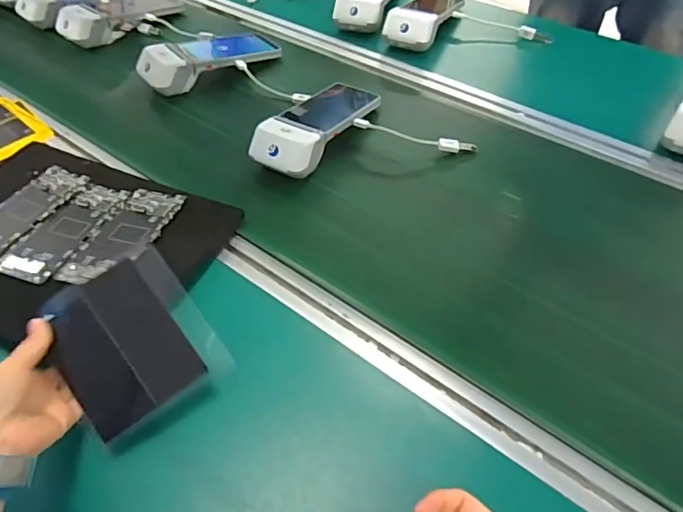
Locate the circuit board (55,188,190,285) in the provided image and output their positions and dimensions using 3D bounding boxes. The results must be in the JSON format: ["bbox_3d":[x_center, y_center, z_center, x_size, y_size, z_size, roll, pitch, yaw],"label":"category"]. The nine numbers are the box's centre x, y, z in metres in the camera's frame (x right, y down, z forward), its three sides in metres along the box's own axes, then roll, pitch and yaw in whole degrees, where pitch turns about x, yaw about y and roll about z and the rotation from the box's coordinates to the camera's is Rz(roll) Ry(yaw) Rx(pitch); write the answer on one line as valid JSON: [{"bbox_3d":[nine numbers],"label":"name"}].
[{"bbox_3d":[-0.241,-0.025,0.566,0.074,0.009,0.151,13,49,17],"label":"circuit board"}]

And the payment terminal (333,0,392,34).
[{"bbox_3d":[0.055,-0.497,0.978,0.093,0.064,0.219,12,49,12],"label":"payment terminal"}]

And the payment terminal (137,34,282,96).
[{"bbox_3d":[-0.210,-0.321,0.820,0.235,0.061,0.091,-30,54,-23],"label":"payment terminal"}]

